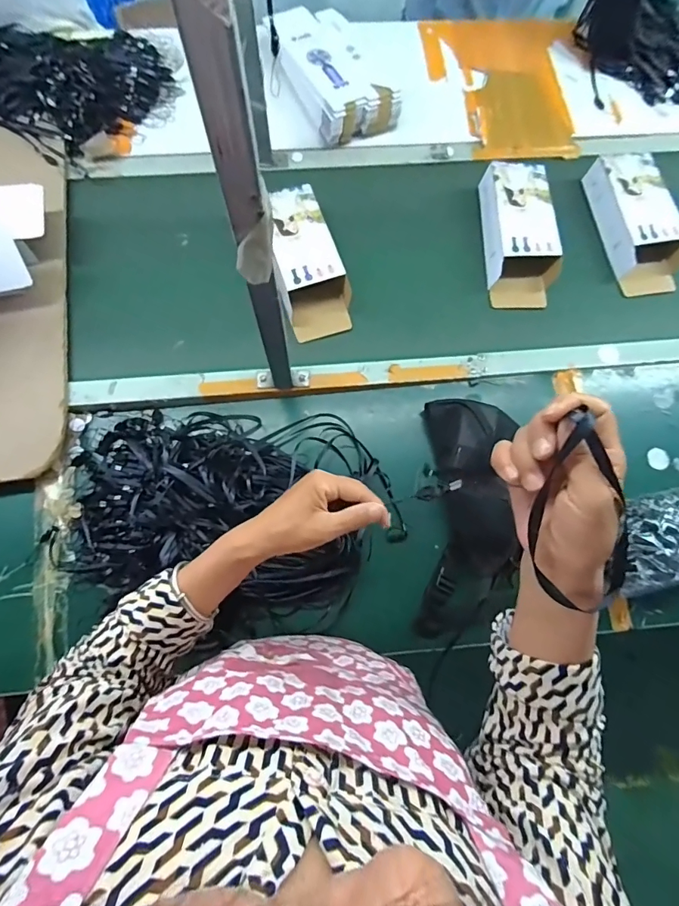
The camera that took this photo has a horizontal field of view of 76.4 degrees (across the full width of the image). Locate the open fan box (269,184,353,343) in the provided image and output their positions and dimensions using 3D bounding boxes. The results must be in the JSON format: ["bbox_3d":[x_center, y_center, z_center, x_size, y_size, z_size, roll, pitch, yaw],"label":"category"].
[{"bbox_3d":[-0.059,-0.315,0.715,0.120,0.062,0.250,-18,77,-5],"label":"open fan box"}]

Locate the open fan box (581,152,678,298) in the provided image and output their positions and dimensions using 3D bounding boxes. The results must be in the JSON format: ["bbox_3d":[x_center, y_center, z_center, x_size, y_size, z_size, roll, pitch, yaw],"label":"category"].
[{"bbox_3d":[0.518,-0.400,0.753,0.113,0.052,0.257,-12,77,-4],"label":"open fan box"}]

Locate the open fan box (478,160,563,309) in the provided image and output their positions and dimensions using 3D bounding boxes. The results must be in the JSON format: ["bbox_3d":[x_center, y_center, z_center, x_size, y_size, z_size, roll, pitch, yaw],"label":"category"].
[{"bbox_3d":[0.307,-0.376,0.742,0.111,0.054,0.252,-2,76,-2],"label":"open fan box"}]

